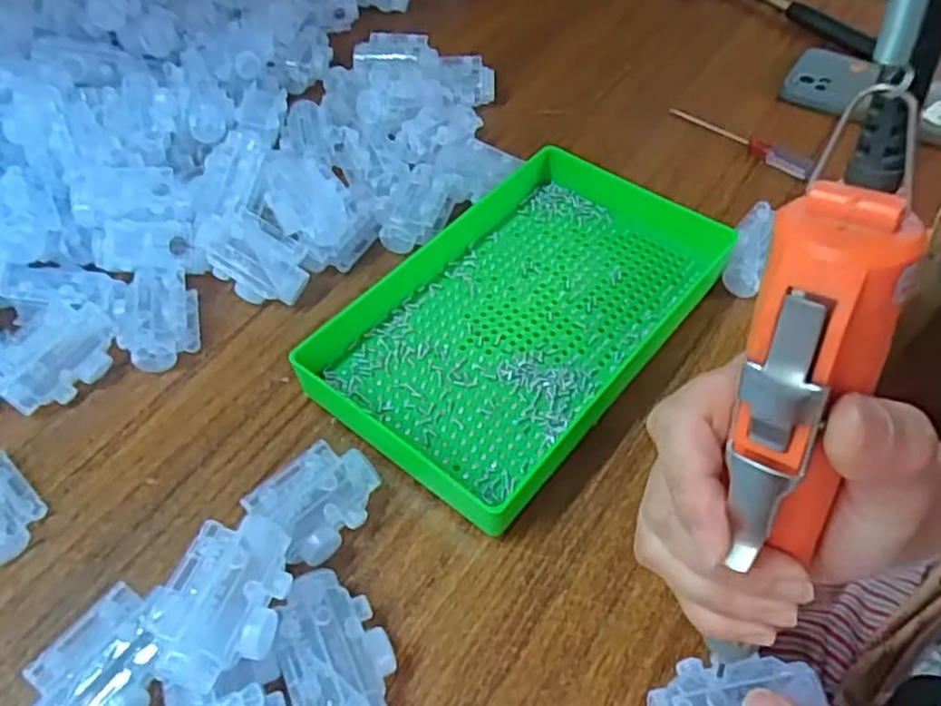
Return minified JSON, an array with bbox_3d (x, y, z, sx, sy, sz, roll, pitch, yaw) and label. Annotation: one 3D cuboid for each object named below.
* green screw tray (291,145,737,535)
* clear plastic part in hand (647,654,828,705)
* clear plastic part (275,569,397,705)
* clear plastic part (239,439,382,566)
[{"bbox_3d":[0.030,-0.026,0.442,0.160,0.037,0.243,34,59,23],"label":"green screw tray"},{"bbox_3d":[0.112,0.150,0.301,0.070,0.022,0.042,-3,52,-3],"label":"clear plastic part in hand"},{"bbox_3d":[-0.060,0.131,0.317,0.046,0.018,0.069,-15,59,-28],"label":"clear plastic part"},{"bbox_3d":[-0.075,0.076,0.365,0.043,0.030,0.058,37,60,25],"label":"clear plastic part"}]

